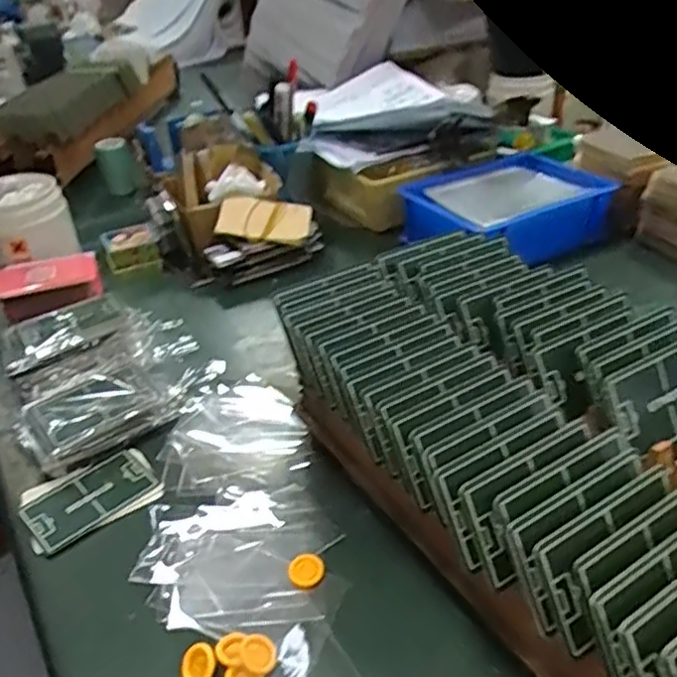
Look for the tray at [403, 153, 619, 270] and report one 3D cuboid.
[{"bbox_3d":[0.187,-0.142,0.722,0.201,0.060,0.157,-23,39,-25],"label":"tray"}]

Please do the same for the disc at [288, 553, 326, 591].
[{"bbox_3d":[-0.019,0.139,0.389,0.021,0.006,0.021,-3,35,2],"label":"disc"}]

